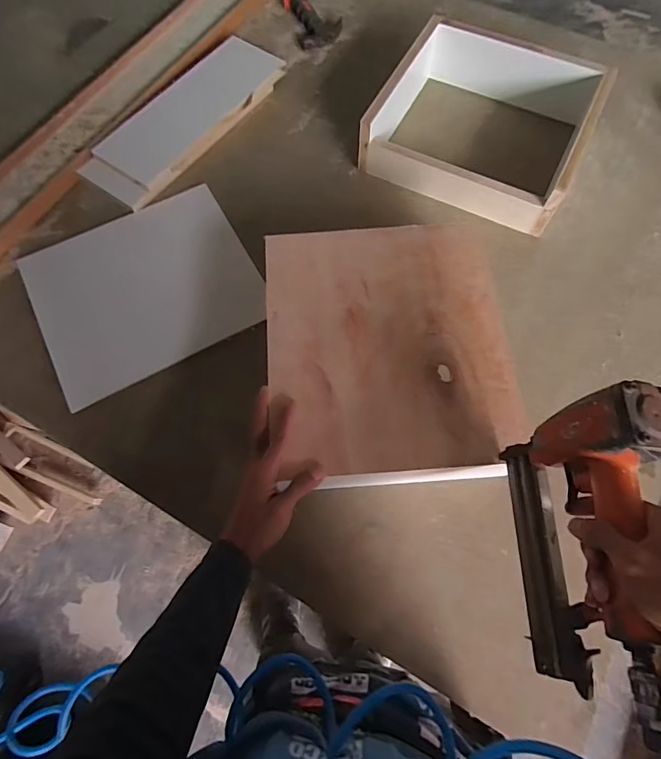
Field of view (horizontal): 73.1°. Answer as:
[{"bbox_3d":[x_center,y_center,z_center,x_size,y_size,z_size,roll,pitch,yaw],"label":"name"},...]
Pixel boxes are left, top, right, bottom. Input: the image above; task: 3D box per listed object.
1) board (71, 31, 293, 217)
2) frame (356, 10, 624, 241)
[{"bbox_3d":[-0.265,-0.488,0.820,0.158,0.030,0.422,33,73,13],"label":"board"},{"bbox_3d":[0.262,-0.444,0.772,0.338,0.100,0.316,25,71,11],"label":"frame"}]

